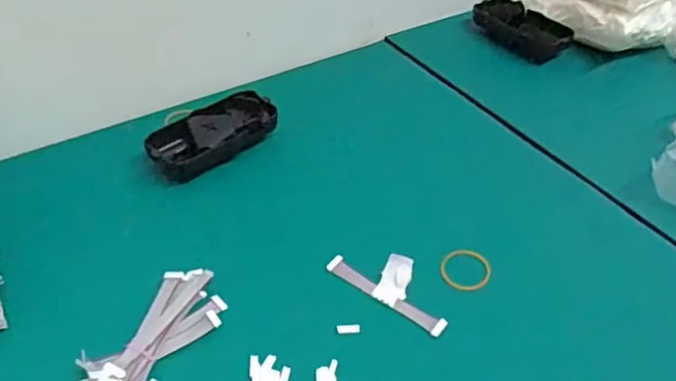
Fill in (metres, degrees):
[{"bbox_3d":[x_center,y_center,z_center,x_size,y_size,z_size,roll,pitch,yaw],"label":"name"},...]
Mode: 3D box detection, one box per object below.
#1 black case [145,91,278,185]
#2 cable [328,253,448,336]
[{"bbox_3d":[-0.103,-0.047,0.501,0.110,0.032,0.040,-28,50,-29],"label":"black case"},{"bbox_3d":[0.037,0.059,0.399,0.088,0.008,0.034,29,82,29],"label":"cable"}]

